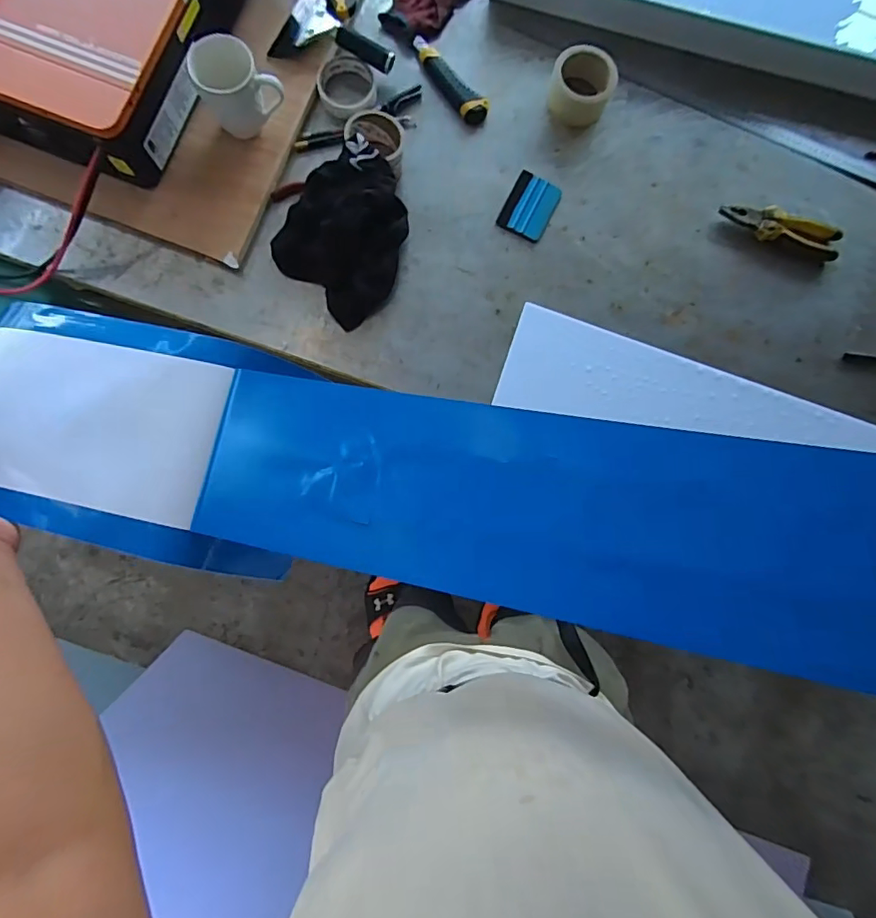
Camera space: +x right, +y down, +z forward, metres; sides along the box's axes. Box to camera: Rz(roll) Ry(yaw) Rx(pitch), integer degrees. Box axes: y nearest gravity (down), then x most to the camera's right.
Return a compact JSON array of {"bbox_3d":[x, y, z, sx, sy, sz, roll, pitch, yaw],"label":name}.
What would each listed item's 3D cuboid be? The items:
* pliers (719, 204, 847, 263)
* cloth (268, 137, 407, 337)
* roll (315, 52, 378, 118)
[{"bbox_3d":[0.533,-0.360,0.807,0.185,0.035,0.052,18,86,-4],"label":"pliers"},{"bbox_3d":[-0.126,-0.327,0.726,0.183,0.093,0.210,38,83,1],"label":"cloth"},{"bbox_3d":[-0.142,-0.579,0.791,0.087,0.030,0.090,0,84,-3],"label":"roll"}]

